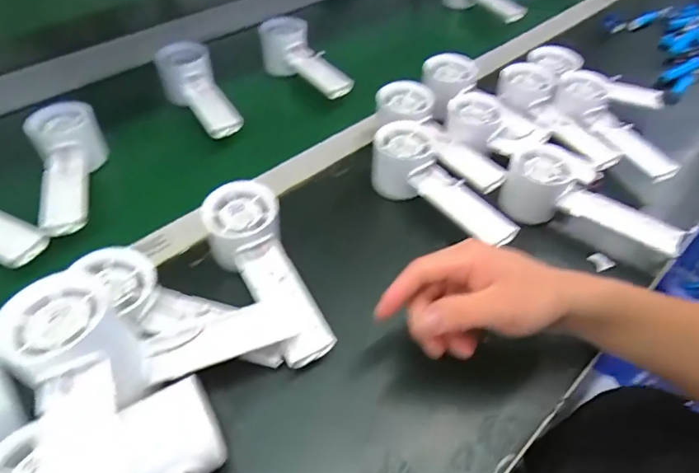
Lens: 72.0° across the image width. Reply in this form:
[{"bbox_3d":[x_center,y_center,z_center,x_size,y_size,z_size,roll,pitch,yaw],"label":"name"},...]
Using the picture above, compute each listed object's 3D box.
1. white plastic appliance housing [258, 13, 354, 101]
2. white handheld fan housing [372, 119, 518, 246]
[{"bbox_3d":[-0.061,-0.223,0.609,0.066,0.050,0.148,-20,52,-21],"label":"white plastic appliance housing"},{"bbox_3d":[0.090,-0.047,0.458,0.156,0.054,0.073,31,52,22],"label":"white handheld fan housing"}]

